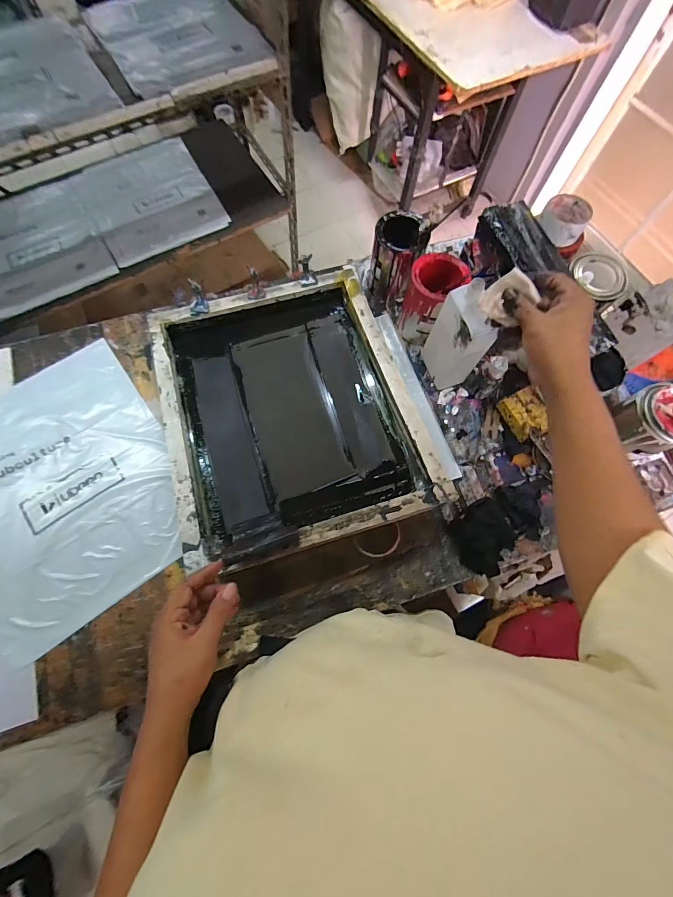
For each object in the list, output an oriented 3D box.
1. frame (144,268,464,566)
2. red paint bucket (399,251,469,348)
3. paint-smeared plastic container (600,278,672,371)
[{"bbox_3d":[-0.084,-0.096,0.692,0.492,0.081,0.559,-17,69,-5],"label":"frame"},{"bbox_3d":[0.189,-0.299,0.726,0.104,0.150,0.113,37,75,10],"label":"red paint bucket"},{"bbox_3d":[0.518,-0.215,0.599,0.031,0.117,0.110,-23,74,-9],"label":"paint-smeared plastic container"}]

